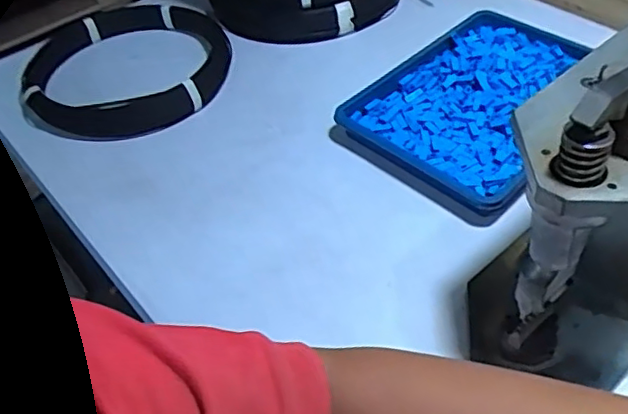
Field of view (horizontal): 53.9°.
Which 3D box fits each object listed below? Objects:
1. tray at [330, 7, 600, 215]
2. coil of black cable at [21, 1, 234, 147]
[{"bbox_3d":[0.216,-0.139,0.785,0.225,0.050,0.310,33,57,32],"label":"tray"},{"bbox_3d":[-0.266,-0.213,0.880,0.275,0.043,0.310,-16,46,-9],"label":"coil of black cable"}]

